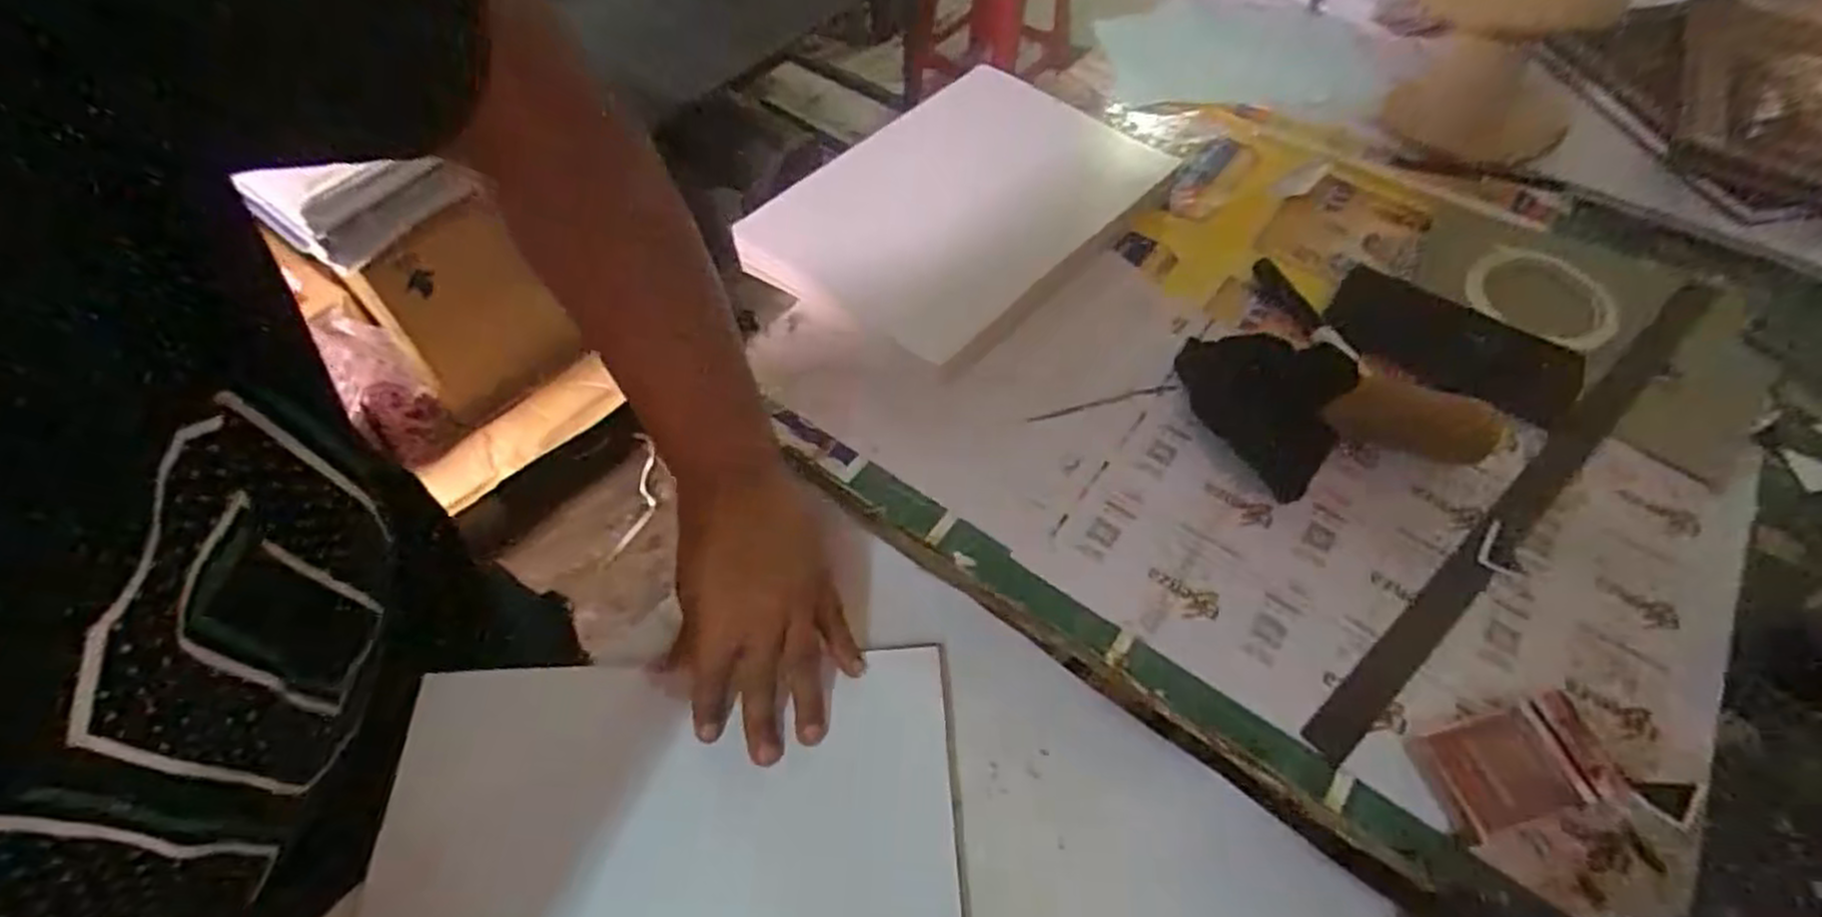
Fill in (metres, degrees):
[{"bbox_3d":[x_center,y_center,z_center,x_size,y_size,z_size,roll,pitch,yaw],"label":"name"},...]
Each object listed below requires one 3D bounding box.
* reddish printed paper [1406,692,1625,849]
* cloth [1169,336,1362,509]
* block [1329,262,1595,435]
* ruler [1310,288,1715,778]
[{"bbox_3d":[0.298,0.152,0.389,0.080,0.023,0.049,-12,57,-9],"label":"reddish printed paper"},{"bbox_3d":[0.223,-0.039,0.515,0.107,0.035,0.107,24,59,15],"label":"cloth"},{"bbox_3d":[0.382,-0.082,0.557,0.162,0.009,0.089,31,61,19],"label":"block"},{"bbox_3d":[0.401,0.012,0.499,0.506,0.006,0.025,-35,66,-21],"label":"ruler"}]

